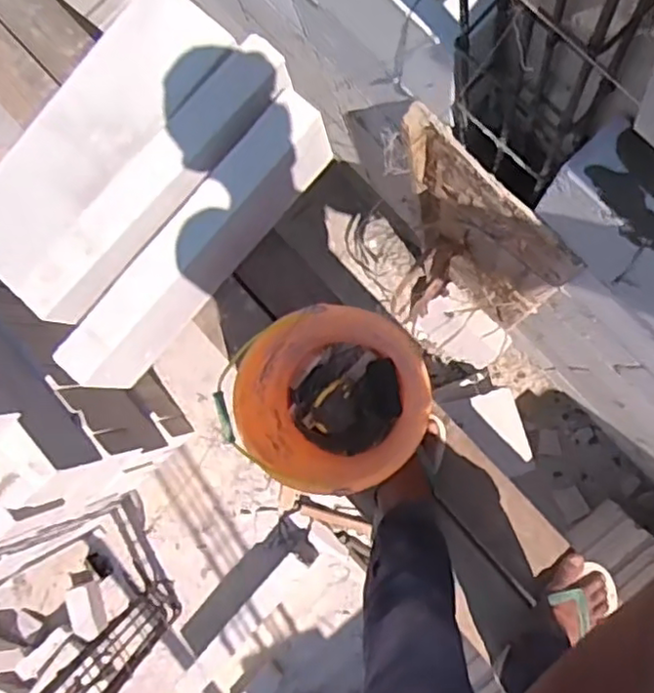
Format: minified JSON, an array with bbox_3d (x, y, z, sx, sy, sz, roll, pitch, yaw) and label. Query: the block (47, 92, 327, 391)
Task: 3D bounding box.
[{"bbox_3d":[-0.217,-0.177,1.147,0.092,0.196,0.570,42,94,9],"label":"block"}]

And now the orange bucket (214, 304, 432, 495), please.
[{"bbox_3d":[0.019,0.088,1.121,0.294,0.238,0.287,0,87,9],"label":"orange bucket"}]

